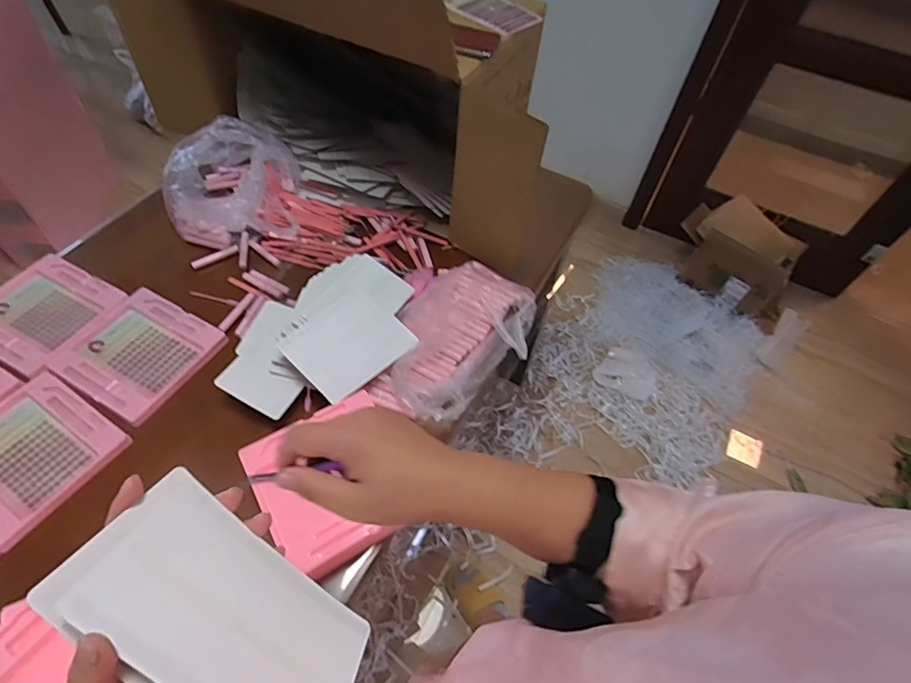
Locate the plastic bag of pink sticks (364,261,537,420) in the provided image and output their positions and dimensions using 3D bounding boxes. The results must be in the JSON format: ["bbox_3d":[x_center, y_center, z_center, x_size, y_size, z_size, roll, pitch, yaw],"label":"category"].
[{"bbox_3d":[-0.002,-0.002,0.814,0.204,0.062,0.296,30,59,16],"label":"plastic bag of pink sticks"}]

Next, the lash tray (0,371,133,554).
[{"bbox_3d":[-0.598,0.153,0.697,0.197,0.019,0.189,31,59,16],"label":"lash tray"}]

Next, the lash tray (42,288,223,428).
[{"bbox_3d":[-0.503,0.014,0.799,0.209,0.015,0.190,27,58,14],"label":"lash tray"}]

